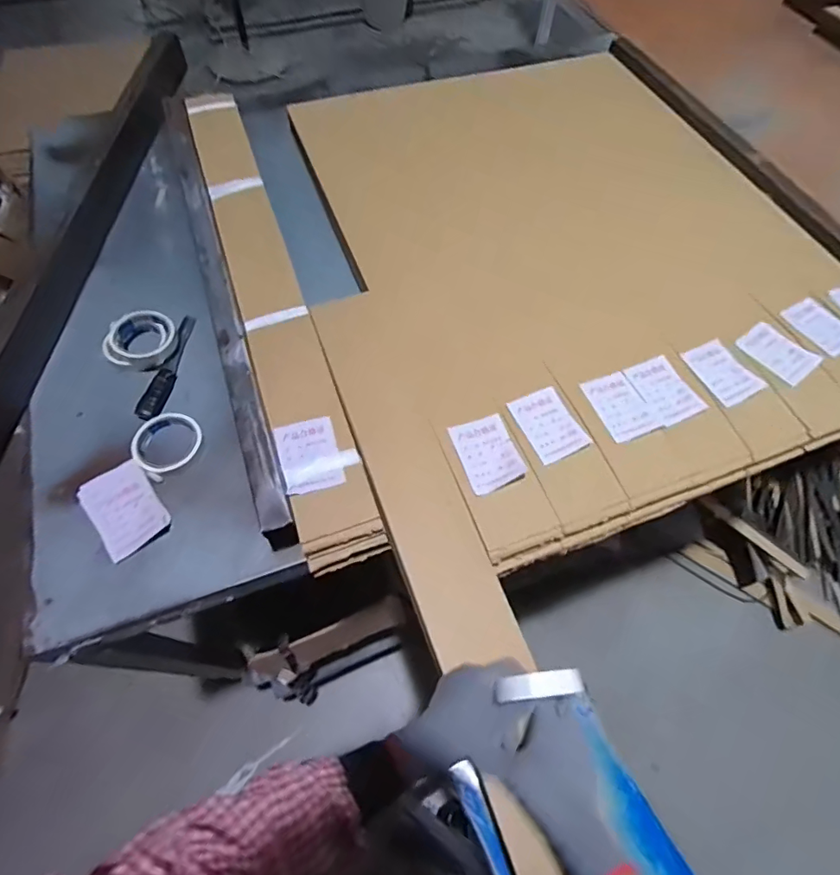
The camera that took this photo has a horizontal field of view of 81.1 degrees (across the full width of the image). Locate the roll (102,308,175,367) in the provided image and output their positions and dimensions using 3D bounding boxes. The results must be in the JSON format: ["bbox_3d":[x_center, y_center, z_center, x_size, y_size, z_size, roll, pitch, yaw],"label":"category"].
[{"bbox_3d":[-0.460,-0.159,0.807,0.109,0.045,0.103,1,61,-1],"label":"roll"}]

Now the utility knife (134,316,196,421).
[{"bbox_3d":[-0.409,-0.118,0.798,0.028,0.024,0.209,4,61,1],"label":"utility knife"}]

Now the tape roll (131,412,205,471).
[{"bbox_3d":[-0.371,0.006,0.715,0.095,0.025,0.095,1,61,-1],"label":"tape roll"}]

